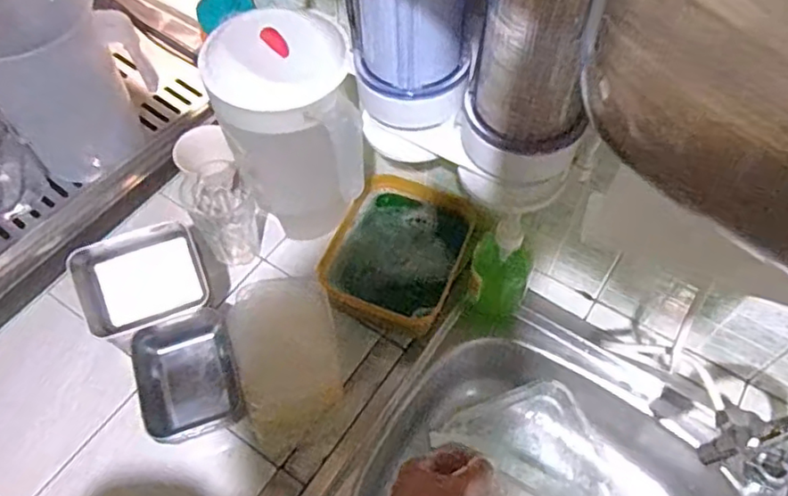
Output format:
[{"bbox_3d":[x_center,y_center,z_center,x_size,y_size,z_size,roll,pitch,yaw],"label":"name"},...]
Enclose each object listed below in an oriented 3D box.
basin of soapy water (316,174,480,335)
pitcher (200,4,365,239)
[{"bbox_3d":[0.010,0.003,0.808,0.163,0.065,0.193,21,60,13],"label":"basin of soapy water"},{"bbox_3d":[-0.122,-0.119,0.746,0.154,0.269,0.161,-15,59,-9],"label":"pitcher"}]

